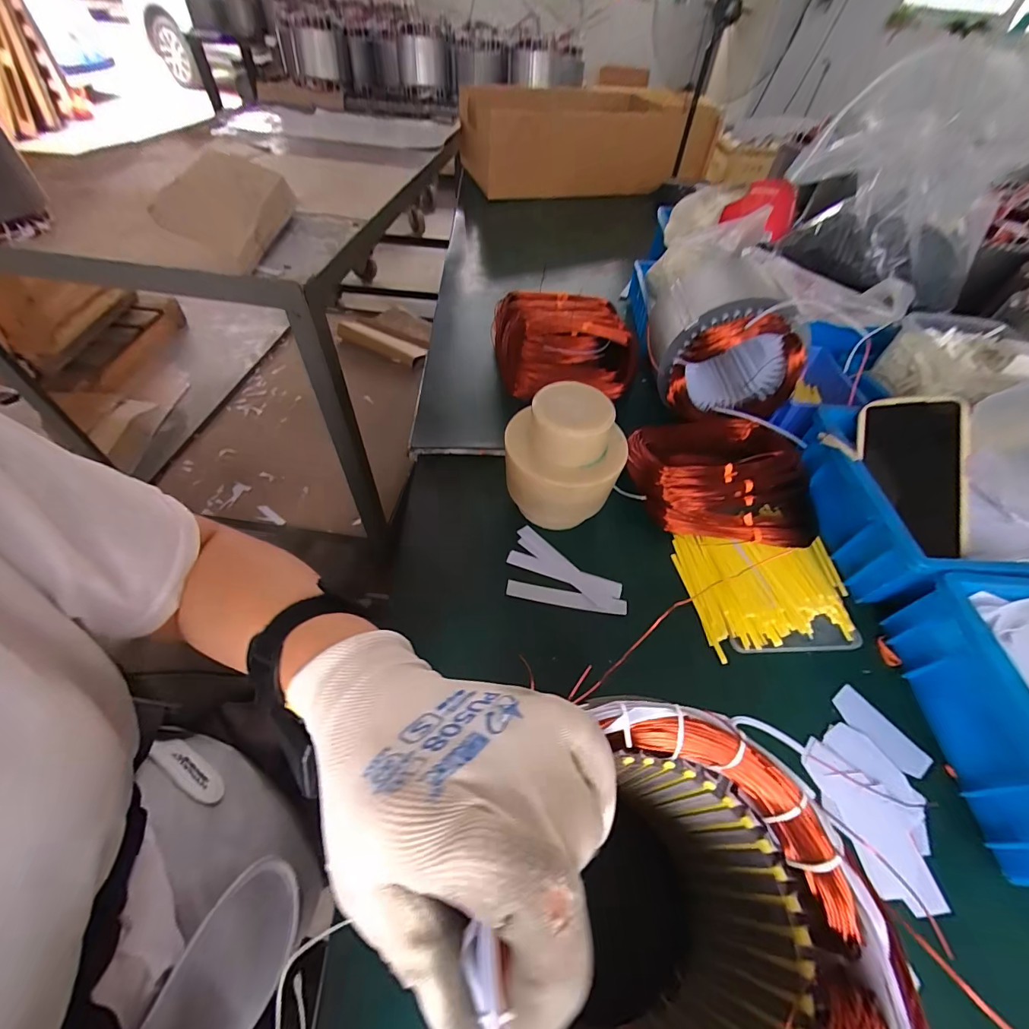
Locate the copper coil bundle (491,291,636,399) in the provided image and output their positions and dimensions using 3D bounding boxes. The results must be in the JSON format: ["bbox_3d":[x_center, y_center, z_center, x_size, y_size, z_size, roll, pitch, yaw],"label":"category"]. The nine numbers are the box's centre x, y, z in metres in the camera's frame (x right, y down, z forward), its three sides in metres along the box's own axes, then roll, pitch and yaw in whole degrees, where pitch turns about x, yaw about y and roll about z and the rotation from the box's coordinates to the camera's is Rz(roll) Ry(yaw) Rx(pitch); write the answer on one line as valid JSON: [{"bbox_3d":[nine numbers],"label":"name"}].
[{"bbox_3d":[0.063,-0.237,0.602,0.186,0.077,0.183,2,52,-1],"label":"copper coil bundle"}]

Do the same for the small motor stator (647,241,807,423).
[{"bbox_3d":[0.233,-0.204,0.503,0.143,0.119,0.152,-1,52,-5],"label":"small motor stator"}]

